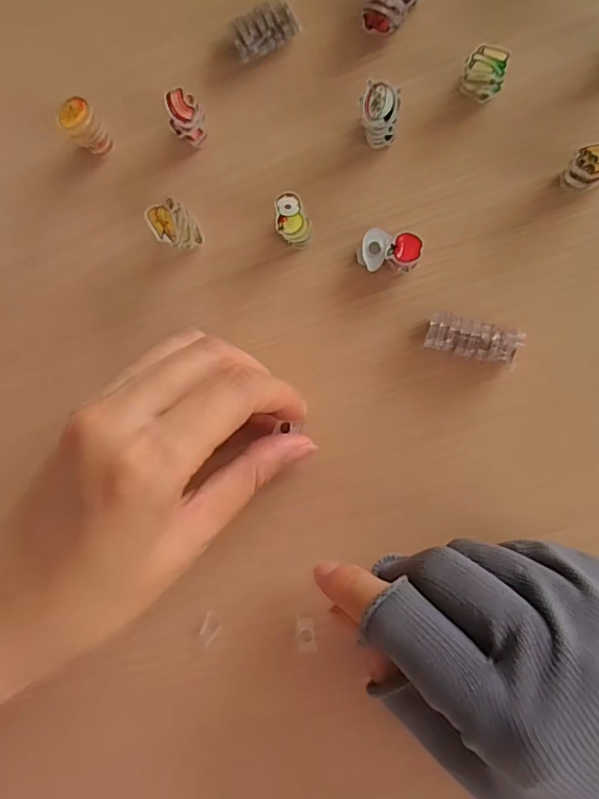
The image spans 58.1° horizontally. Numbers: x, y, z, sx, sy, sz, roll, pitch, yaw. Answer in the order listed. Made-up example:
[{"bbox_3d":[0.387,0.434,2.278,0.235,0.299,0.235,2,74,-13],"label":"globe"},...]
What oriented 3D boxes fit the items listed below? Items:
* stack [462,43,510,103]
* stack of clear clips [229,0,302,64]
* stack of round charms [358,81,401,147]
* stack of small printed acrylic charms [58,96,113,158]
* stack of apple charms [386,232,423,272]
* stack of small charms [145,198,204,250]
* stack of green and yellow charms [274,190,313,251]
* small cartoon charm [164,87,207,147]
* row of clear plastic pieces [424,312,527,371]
[{"bbox_3d":[0.070,-0.124,0.204,0.015,0.015,0.012,13,92,9],"label":"stack"},{"bbox_3d":[-0.014,-0.150,0.220,0.027,0.009,0.015,-29,86,8],"label":"stack of clear clips"},{"bbox_3d":[0.031,-0.108,0.206,0.014,0.022,0.015,-6,89,9],"label":"stack of round charms"},{"bbox_3d":[-0.087,-0.112,0.224,0.014,0.026,0.011,-44,84,7],"label":"stack of small printed acrylic charms"},{"bbox_3d":[0.041,-0.056,0.209,0.012,0.013,0.013,17,93,9],"label":"stack of apple charms"},{"bbox_3d":[-0.050,-0.070,0.219,0.016,0.023,0.016,36,96,7],"label":"stack of small charms"},{"bbox_3d":[-0.002,-0.070,0.214,0.012,0.019,0.018,-23,87,9],"label":"stack of green and yellow charms"},{"bbox_3d":[-0.046,-0.115,0.220,0.011,0.019,0.015,-7,89,9],"label":"small cartoon charm"},{"bbox_3d":[0.066,-0.022,0.205,0.033,0.015,0.014,17,93,9],"label":"row of clear plastic pieces"}]

